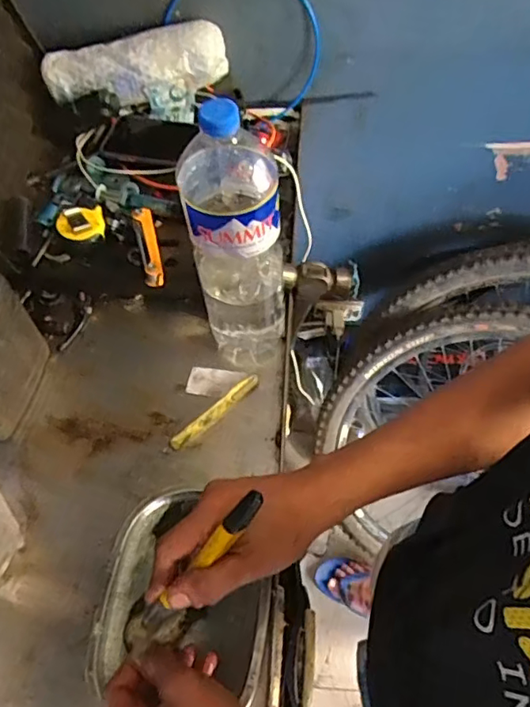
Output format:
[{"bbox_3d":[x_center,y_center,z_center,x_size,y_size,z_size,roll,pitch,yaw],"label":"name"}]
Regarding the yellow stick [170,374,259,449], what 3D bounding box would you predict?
[{"bbox_3d":[-0.055,0.066,0.633,0.125,0.015,0.015,-39,65,-19],"label":"yellow stick"}]

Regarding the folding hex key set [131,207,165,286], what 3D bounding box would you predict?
[{"bbox_3d":[-0.141,-0.131,0.670,0.025,0.019,0.111,-14,60,-6],"label":"folding hex key set"}]

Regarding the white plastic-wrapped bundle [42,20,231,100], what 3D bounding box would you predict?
[{"bbox_3d":[-0.175,-0.397,0.768,0.247,0.070,0.056,-13,60,-6],"label":"white plastic-wrapped bundle"}]

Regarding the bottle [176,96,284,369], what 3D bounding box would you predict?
[{"bbox_3d":[-0.027,-0.103,0.559,0.092,0.309,0.093,-3,59,0],"label":"bottle"}]

